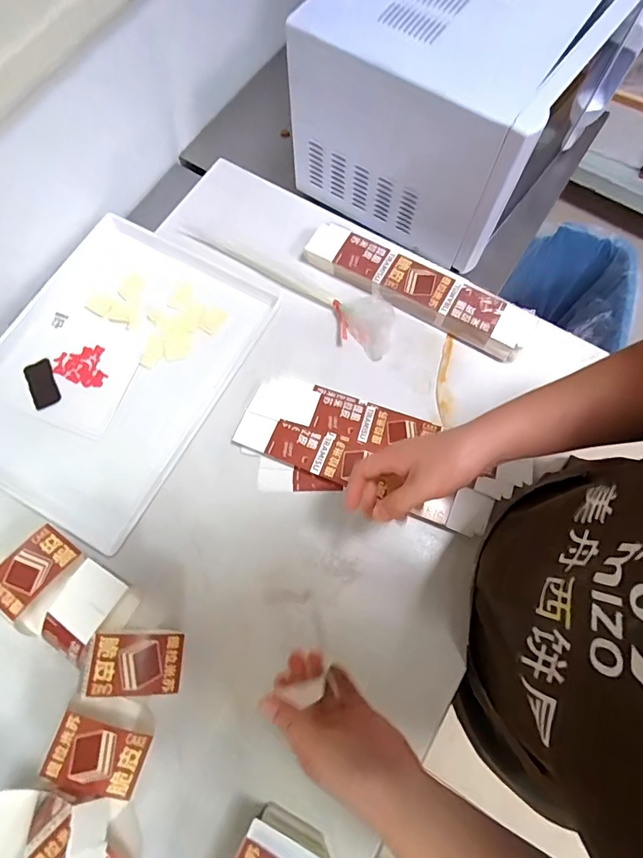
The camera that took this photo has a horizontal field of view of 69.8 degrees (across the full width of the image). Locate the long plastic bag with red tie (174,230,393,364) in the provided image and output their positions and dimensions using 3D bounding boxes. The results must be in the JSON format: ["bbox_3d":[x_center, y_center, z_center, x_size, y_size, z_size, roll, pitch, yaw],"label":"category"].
[{"bbox_3d":[-0.059,-0.220,0.695,0.374,0.031,0.090,26,74,7],"label":"long plastic bag with red tie"}]

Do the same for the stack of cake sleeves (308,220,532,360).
[{"bbox_3d":[0.140,-0.211,0.684,0.341,0.037,0.074,31,75,9],"label":"stack of cake sleeves"}]

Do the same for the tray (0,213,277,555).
[{"bbox_3d":[-0.310,-0.092,0.668,0.324,0.019,0.425,27,77,9],"label":"tray"}]

